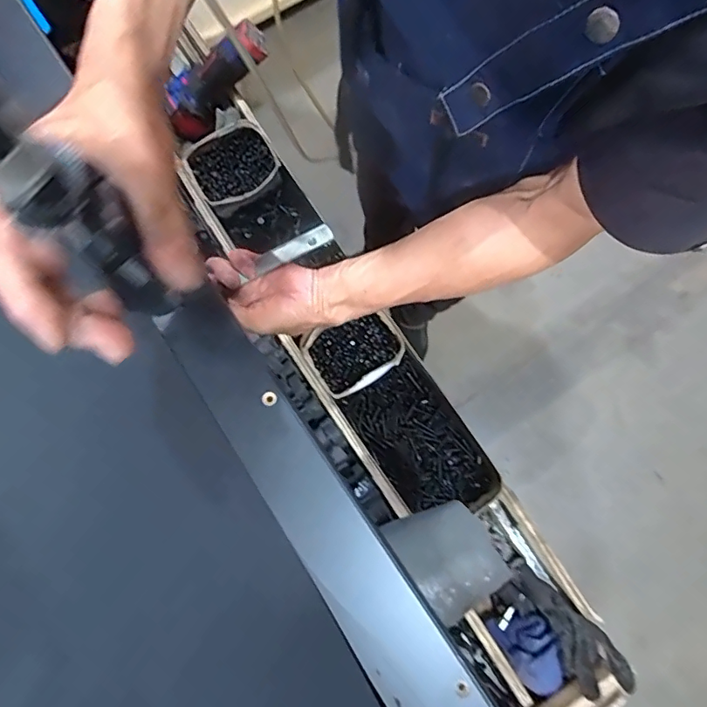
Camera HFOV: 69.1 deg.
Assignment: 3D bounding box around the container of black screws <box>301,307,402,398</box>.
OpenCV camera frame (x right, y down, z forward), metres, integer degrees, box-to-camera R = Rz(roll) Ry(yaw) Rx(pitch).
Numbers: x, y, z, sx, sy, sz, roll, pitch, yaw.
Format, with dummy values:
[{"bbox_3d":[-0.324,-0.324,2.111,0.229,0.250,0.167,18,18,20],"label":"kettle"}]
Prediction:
[{"bbox_3d":[0.001,-0.003,0.701,0.121,0.043,0.097,-30,80,-5],"label":"container of black screws"}]

